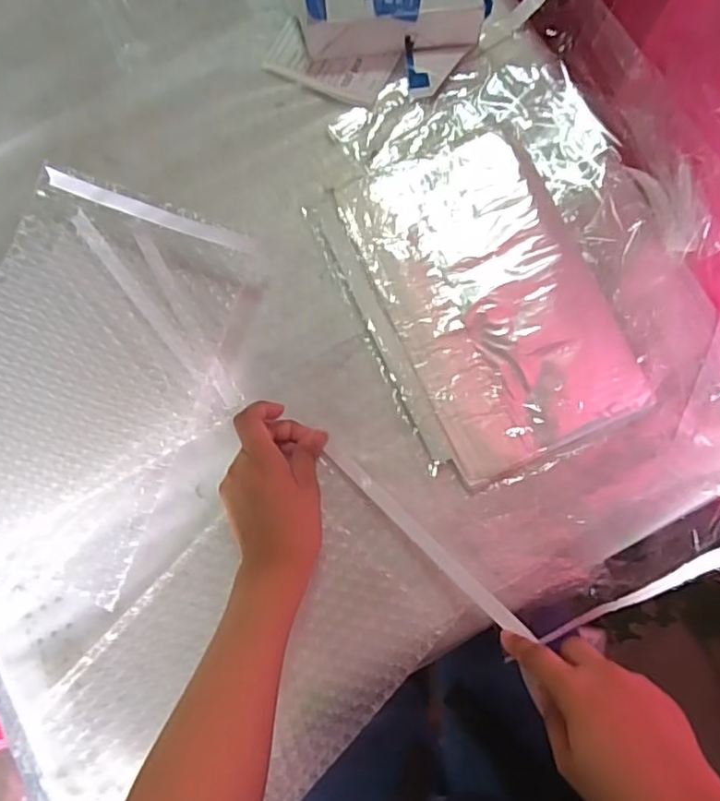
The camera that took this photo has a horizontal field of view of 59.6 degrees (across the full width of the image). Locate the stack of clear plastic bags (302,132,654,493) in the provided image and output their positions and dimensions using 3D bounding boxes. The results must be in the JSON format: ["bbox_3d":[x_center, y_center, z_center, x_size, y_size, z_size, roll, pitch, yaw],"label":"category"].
[{"bbox_3d":[0.095,-0.081,0.511,0.183,0.016,0.268,-26,81,-3],"label":"stack of clear plastic bags"}]

